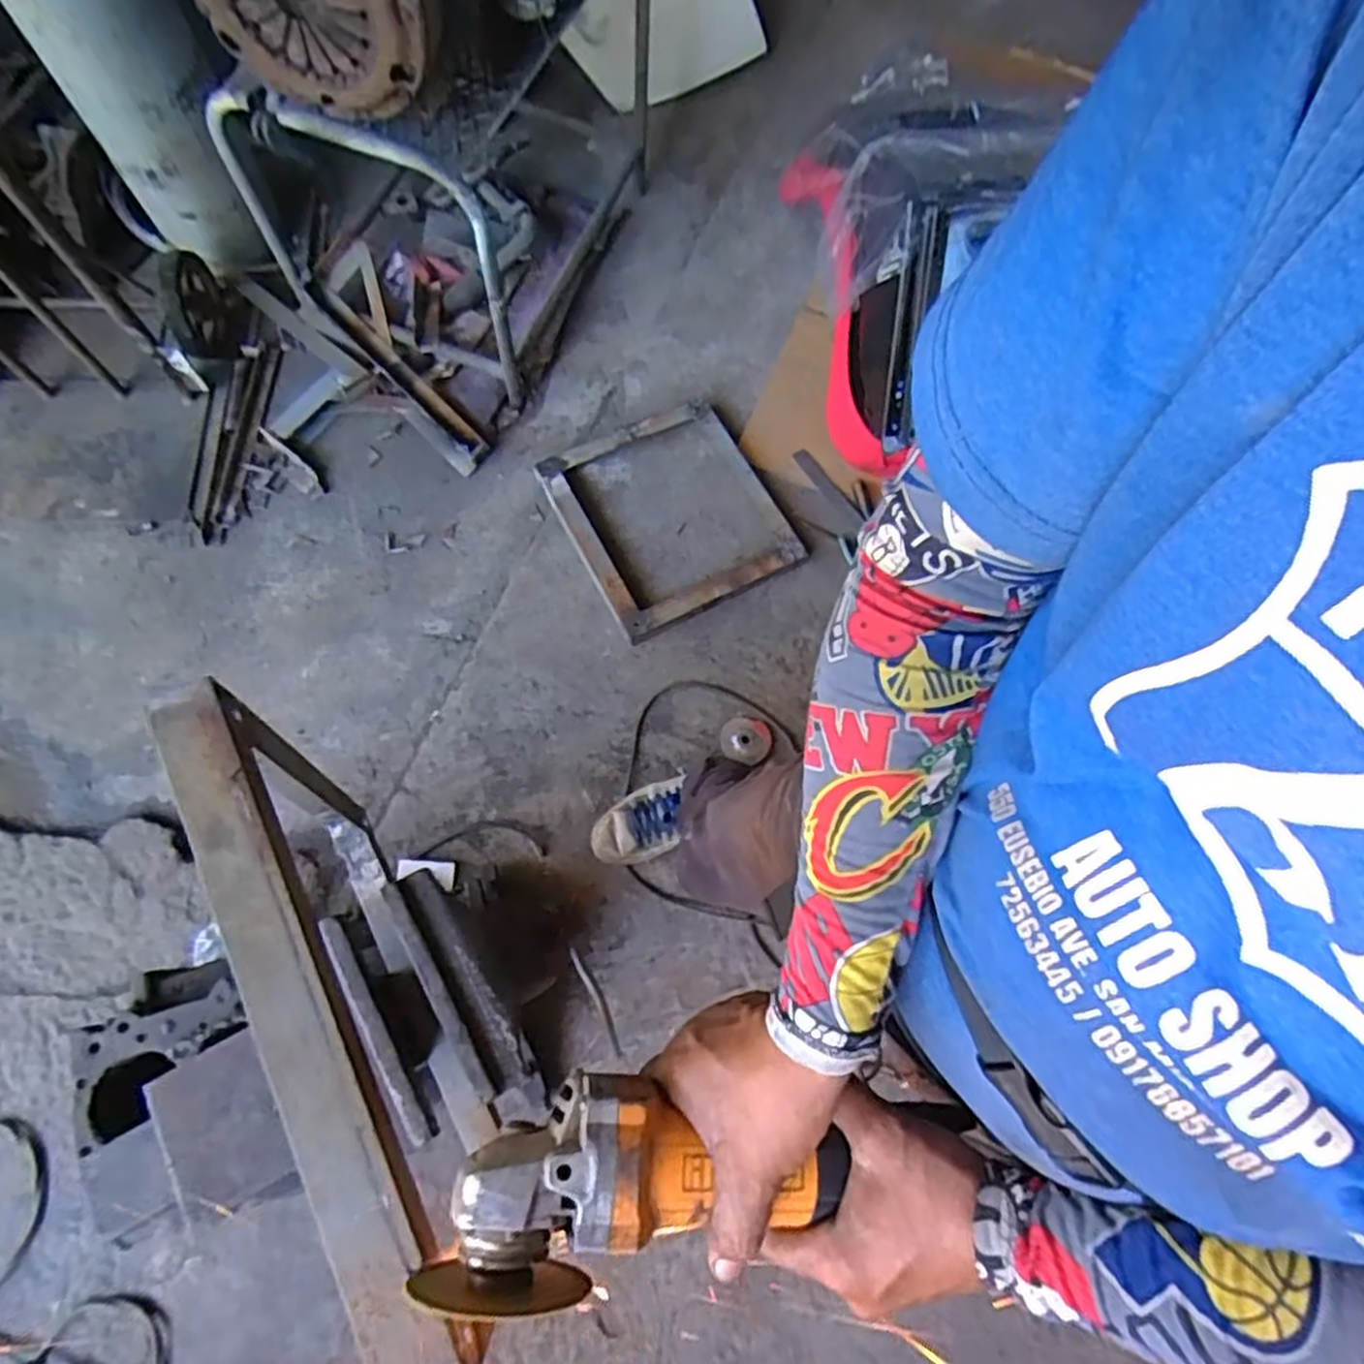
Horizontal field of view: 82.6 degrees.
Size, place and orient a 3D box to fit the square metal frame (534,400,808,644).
[{"bbox_3d":[-0.024,-0.319,1.431,0.368,0.031,0.402,-27,71,-9],"label":"square metal frame"}]

